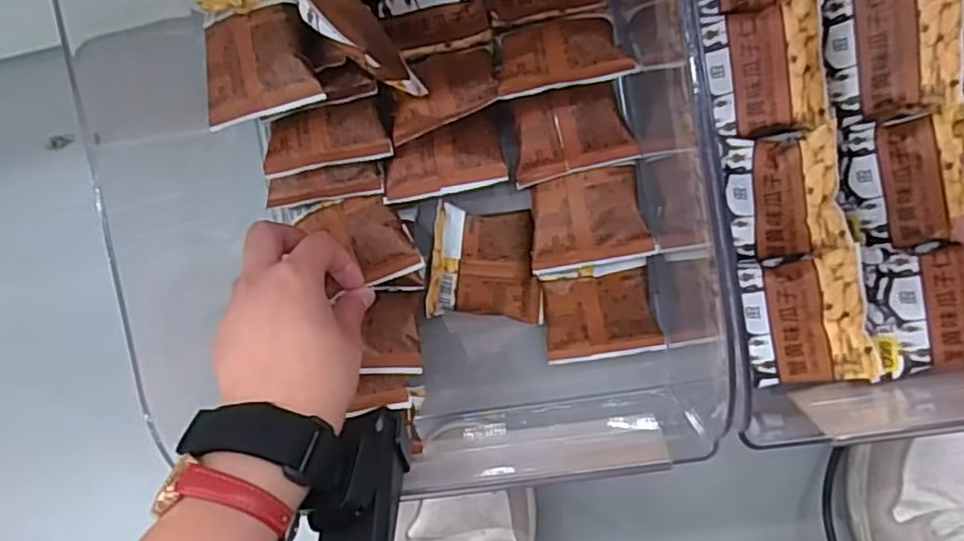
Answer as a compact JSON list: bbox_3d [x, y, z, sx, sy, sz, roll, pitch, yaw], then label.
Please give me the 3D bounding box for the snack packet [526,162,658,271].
[{"bbox_3d":[0.059,-0.029,0.378,0.064,0.009,0.052,-9,95,8],"label":"snack packet"}]

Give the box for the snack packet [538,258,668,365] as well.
[{"bbox_3d":[0.068,0.026,0.393,0.065,0.007,0.059,-11,111,13],"label":"snack packet"}]

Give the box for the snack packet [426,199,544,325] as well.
[{"bbox_3d":[0.004,-0.003,0.397,0.066,0.021,0.065,6,97,7],"label":"snack packet"}]

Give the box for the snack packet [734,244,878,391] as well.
[{"bbox_3d":[0.166,0.026,0.340,0.056,0.010,0.065,-12,95,9],"label":"snack packet"}]

